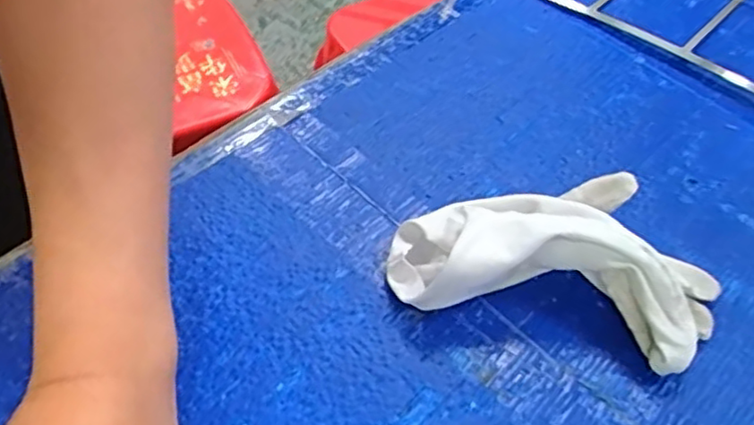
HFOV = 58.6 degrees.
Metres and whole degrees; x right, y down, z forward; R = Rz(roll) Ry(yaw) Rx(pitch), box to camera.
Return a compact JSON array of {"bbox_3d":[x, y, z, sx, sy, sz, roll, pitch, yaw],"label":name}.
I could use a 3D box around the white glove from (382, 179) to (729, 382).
[{"bbox_3d":[0.086,0.014,0.318,0.151,0.044,0.094,14,53,9],"label":"white glove"}]

